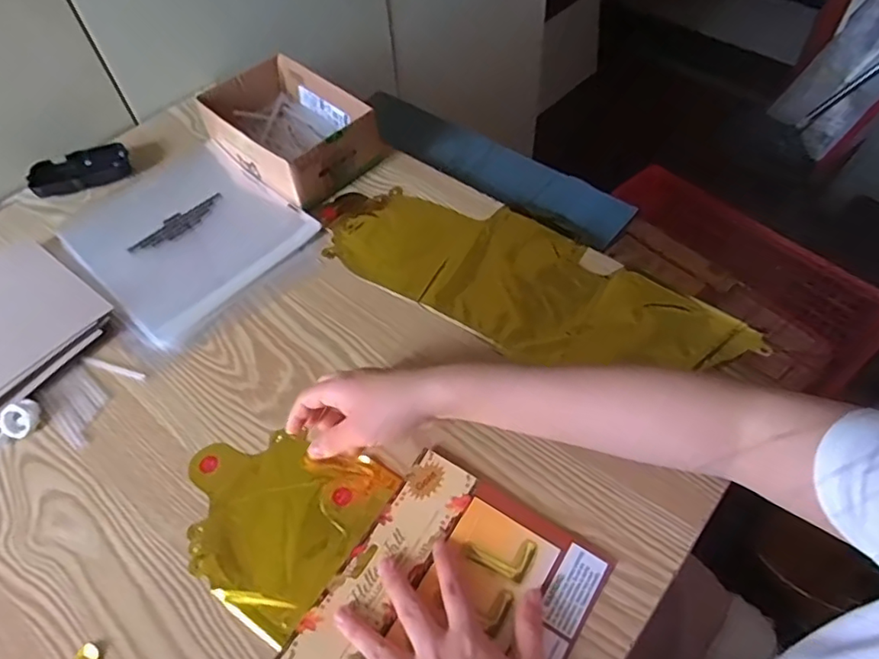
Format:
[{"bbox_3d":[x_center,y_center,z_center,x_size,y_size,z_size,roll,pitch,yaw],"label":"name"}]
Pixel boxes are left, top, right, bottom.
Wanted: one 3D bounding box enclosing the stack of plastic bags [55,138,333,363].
[{"bbox_3d":[-0.269,-0.104,0.628,0.207,0.013,0.255,-36,61,-22],"label":"stack of plastic bags"}]

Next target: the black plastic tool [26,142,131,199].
[{"bbox_3d":[-0.421,-0.186,0.688,0.108,0.022,0.045,-23,56,-14],"label":"black plastic tool"}]

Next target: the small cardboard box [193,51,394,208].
[{"bbox_3d":[-0.170,-0.226,0.670,0.189,0.069,0.129,35,62,24],"label":"small cardboard box"}]

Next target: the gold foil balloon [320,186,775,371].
[{"bbox_3d":[0.078,-0.058,0.576,0.420,0.014,0.167,28,60,21],"label":"gold foil balloon"}]

